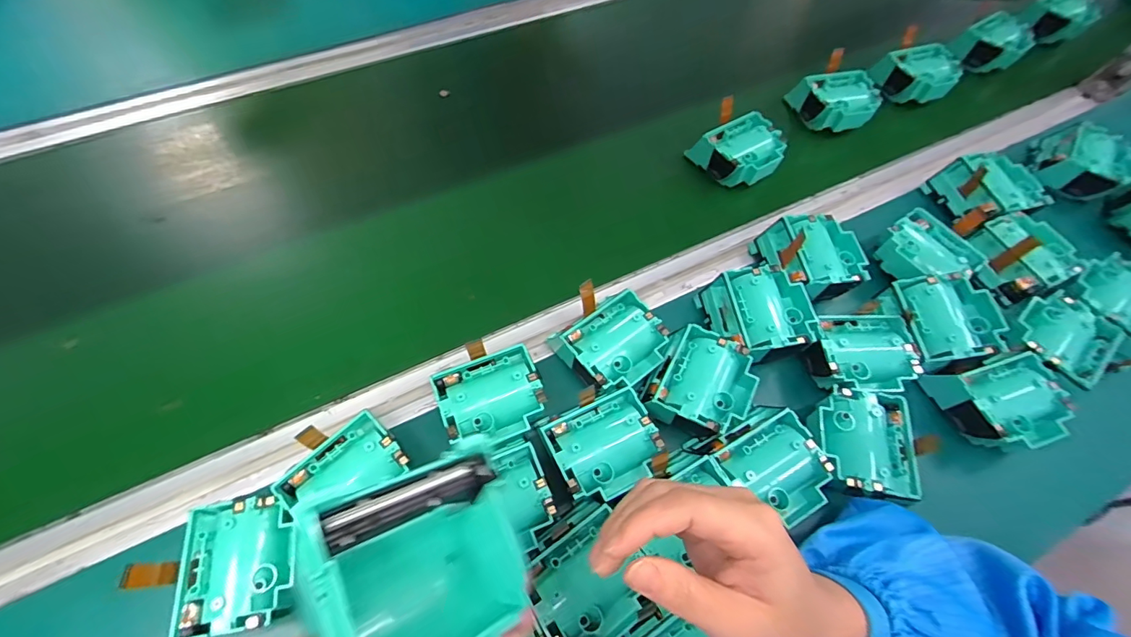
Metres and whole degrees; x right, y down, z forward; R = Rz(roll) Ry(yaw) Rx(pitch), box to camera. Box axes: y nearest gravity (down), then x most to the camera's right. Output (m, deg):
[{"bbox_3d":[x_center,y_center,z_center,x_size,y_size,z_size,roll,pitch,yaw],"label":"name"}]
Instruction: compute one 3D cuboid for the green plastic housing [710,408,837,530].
[{"bbox_3d":[0.149,0.109,0.338,0.071,0.024,0.064,-26,67,-15],"label":"green plastic housing"}]

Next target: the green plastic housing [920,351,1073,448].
[{"bbox_3d":[0.343,0.068,0.377,0.085,0.032,0.063,-6,63,-6],"label":"green plastic housing"}]

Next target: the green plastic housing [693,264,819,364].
[{"bbox_3d":[0.164,0.001,0.406,0.076,0.046,0.079,-8,63,-7],"label":"green plastic housing"}]

